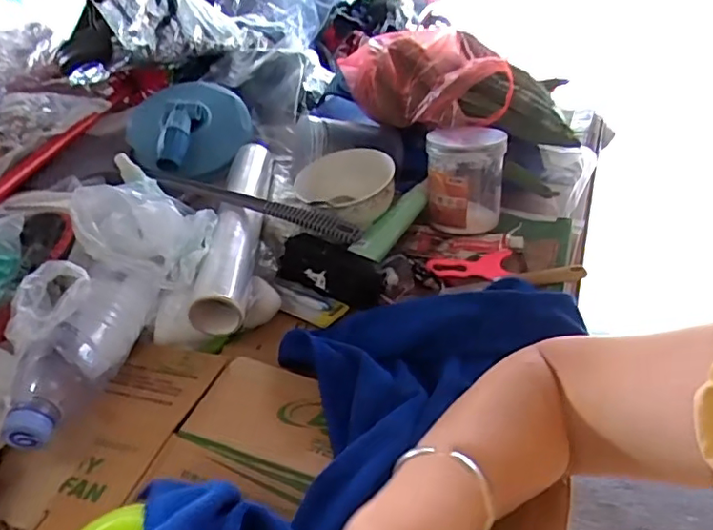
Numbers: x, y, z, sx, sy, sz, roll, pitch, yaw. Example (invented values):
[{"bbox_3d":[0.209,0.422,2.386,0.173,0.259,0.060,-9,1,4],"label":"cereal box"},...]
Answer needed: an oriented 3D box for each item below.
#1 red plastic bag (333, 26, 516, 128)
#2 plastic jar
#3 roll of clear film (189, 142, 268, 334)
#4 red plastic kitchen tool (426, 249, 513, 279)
[{"bbox_3d":[0.092,-0.235,0.720,0.222,0.091,0.104,26,47,38],"label":"red plastic bag"},{"bbox_3d":[0.122,-0.097,0.636,0.079,0.102,0.090,6,37,17],"label":"plastic jar"},{"bbox_3d":[-0.128,-0.044,0.624,0.054,0.055,0.296,-5,35,2],"label":"roll of clear film"},{"bbox_3d":[0.118,0.002,0.598,0.087,0.013,0.039,-3,35,5],"label":"red plastic kitchen tool"}]

